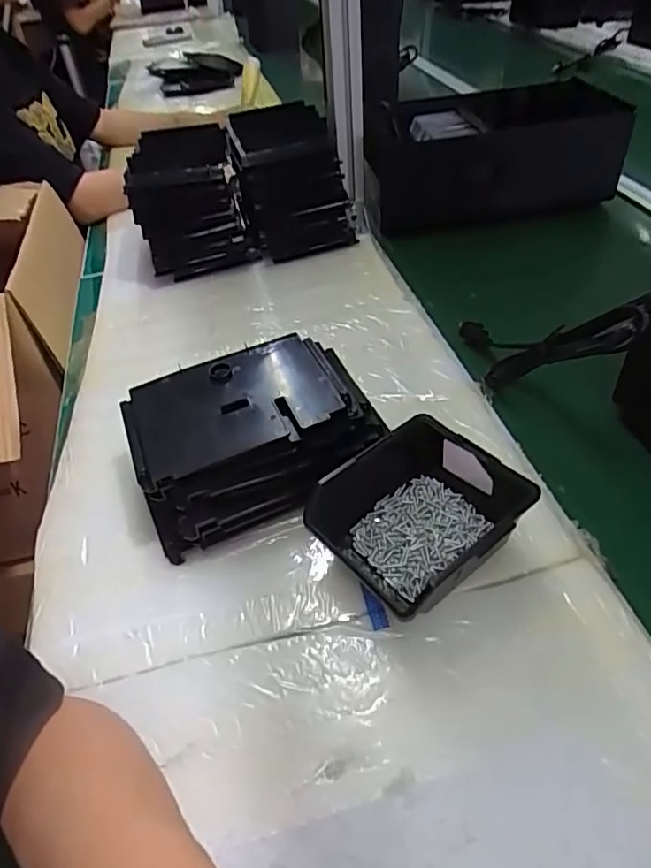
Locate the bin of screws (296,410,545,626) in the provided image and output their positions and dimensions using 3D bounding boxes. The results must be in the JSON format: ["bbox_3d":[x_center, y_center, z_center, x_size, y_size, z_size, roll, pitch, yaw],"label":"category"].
[{"bbox_3d":[0.069,0.062,0.440,0.127,0.066,0.131,-33,49,-25],"label":"bin of screws"}]

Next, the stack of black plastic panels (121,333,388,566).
[{"bbox_3d":[-0.060,0.003,0.510,0.202,0.081,0.149,-18,45,-11],"label":"stack of black plastic panels"}]

